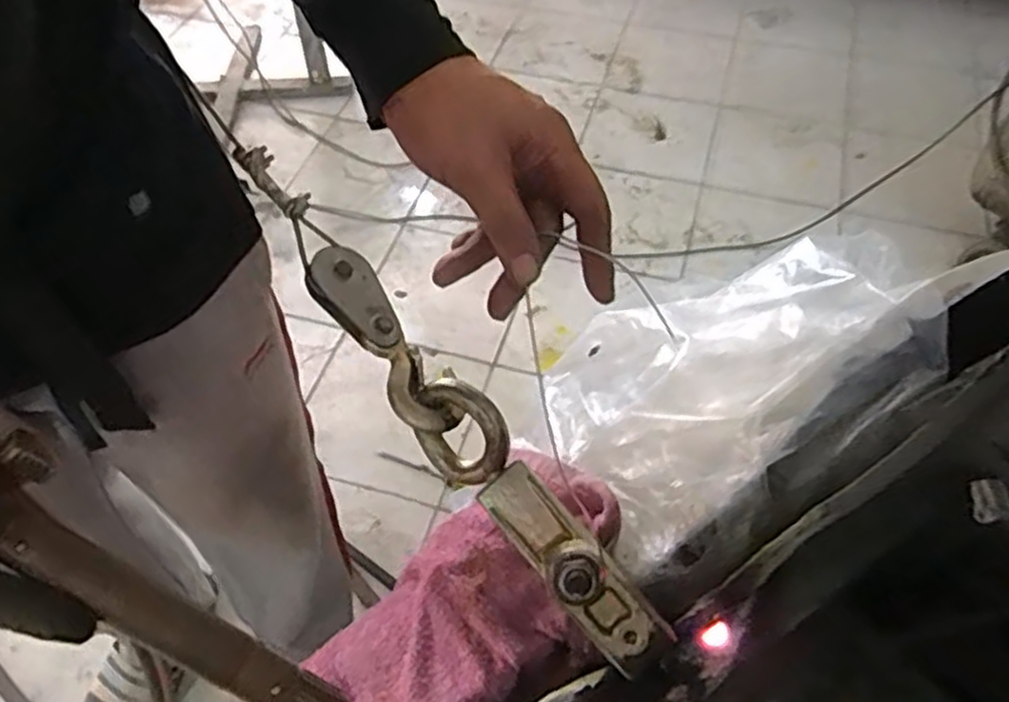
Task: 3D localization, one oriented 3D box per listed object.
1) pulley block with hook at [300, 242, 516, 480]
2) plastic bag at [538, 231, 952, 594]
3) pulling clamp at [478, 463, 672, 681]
[{"bbox_3d":[-0.064,0.008,0.477,0.042,0.044,0.177,-36,83,-20],"label":"pulley block with hook"},{"bbox_3d":[0.165,0.024,0.537,0.248,0.115,0.208,-19,56,-13],"label":"plastic bag"},{"bbox_3d":[0.037,0.120,0.426,0.037,0.051,0.132,-35,61,-22],"label":"pulling clamp"}]

